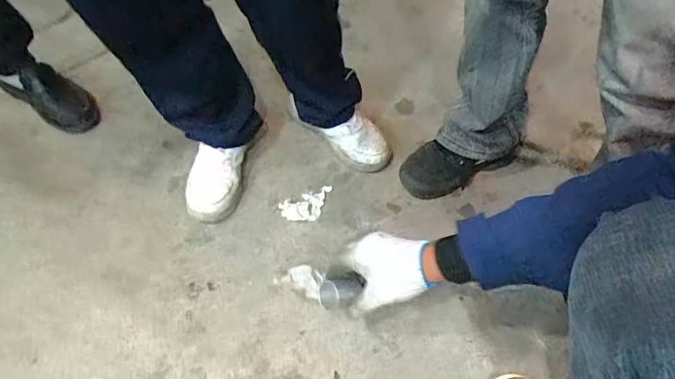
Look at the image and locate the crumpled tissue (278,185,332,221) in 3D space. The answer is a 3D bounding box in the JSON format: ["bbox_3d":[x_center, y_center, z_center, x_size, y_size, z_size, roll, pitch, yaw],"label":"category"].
[{"bbox_3d":[-0.051,0.030,0.851,0.101,0.012,0.056,-18,56,-15],"label":"crumpled tissue"}]

